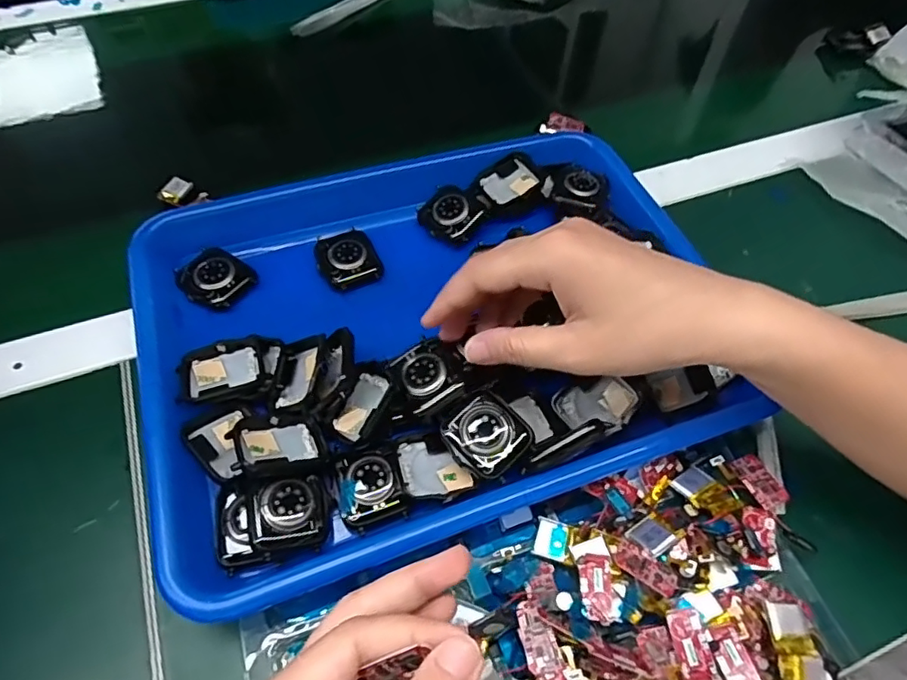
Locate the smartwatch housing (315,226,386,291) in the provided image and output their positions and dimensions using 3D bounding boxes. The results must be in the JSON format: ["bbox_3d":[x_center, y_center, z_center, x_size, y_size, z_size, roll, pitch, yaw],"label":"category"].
[{"bbox_3d":[-0.068,-0.053,0.362,0.038,0.008,0.044,-21,59,-15],"label":"smartwatch housing"}]

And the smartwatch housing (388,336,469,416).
[{"bbox_3d":[-0.013,0.020,0.297,0.035,0.014,0.039,-27,60,-18],"label":"smartwatch housing"}]

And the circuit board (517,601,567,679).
[{"bbox_3d":[0.039,0.137,0.252,0.015,0.004,0.038,-19,62,2],"label":"circuit board"}]

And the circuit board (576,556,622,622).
[{"bbox_3d":[0.067,0.115,0.261,0.018,0.004,0.028,7,53,-3],"label":"circuit board"}]

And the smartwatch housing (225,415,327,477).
[{"bbox_3d":[-0.088,0.052,0.283,0.042,0.008,0.035,-6,38,-35],"label":"smartwatch housing"}]

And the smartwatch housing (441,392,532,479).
[{"bbox_3d":[0.017,0.047,0.284,0.037,0.006,0.039,-41,71,-12],"label":"smartwatch housing"}]

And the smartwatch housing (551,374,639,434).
[{"bbox_3d":[0.078,0.034,0.307,0.034,0.010,0.036,35,81,27],"label":"smartwatch housing"}]

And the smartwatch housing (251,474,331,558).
[{"bbox_3d":[-0.077,0.082,0.266,0.035,0.006,0.034,0,65,-23],"label":"smartwatch housing"}]

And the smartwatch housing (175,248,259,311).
[{"bbox_3d":[-0.147,-0.039,0.348,0.043,0.009,0.038,26,59,16],"label":"smartwatch housing"}]

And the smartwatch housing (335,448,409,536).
[{"bbox_3d":[-0.041,0.073,0.280,0.032,0.007,0.038,-18,58,-13],"label":"smartwatch housing"}]

